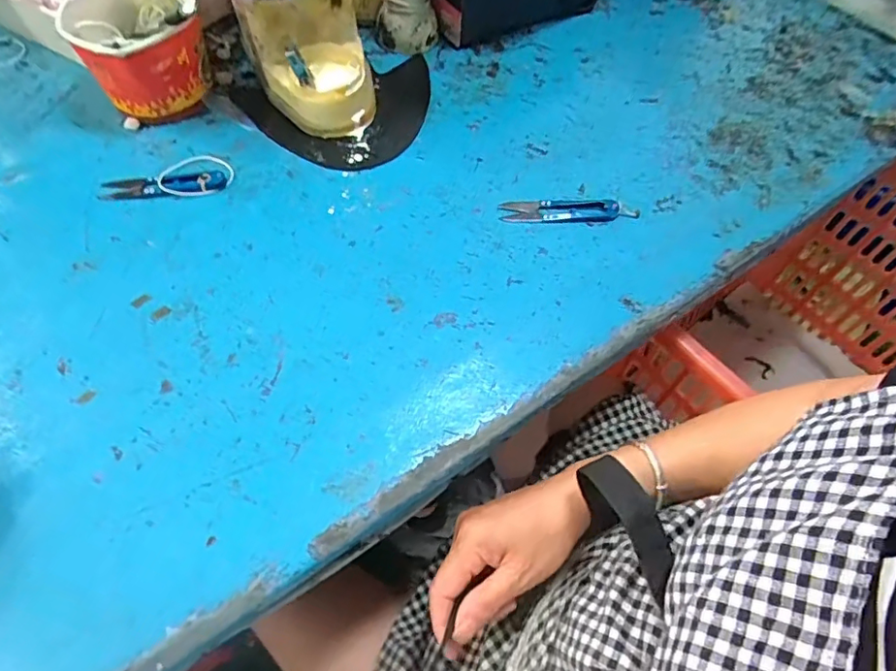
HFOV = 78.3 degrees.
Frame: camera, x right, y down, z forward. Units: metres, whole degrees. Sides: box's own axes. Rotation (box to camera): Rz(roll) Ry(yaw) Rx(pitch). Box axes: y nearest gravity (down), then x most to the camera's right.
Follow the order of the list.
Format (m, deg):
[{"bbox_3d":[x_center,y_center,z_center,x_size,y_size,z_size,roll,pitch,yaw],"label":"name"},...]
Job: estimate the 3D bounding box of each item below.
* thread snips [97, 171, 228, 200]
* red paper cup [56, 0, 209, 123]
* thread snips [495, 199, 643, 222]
[{"bbox_3d":[-0.252,-0.133,0.488,0.106,0.006,0.024,-4,59,-5],"label":"thread snips"},{"bbox_3d":[-0.287,-0.273,0.526,0.112,0.082,0.128,-16,61,-12],"label":"red paper cup"},{"bbox_3d":[0.109,-0.113,0.494,0.122,0.005,0.025,-1,59,-3],"label":"thread snips"}]

